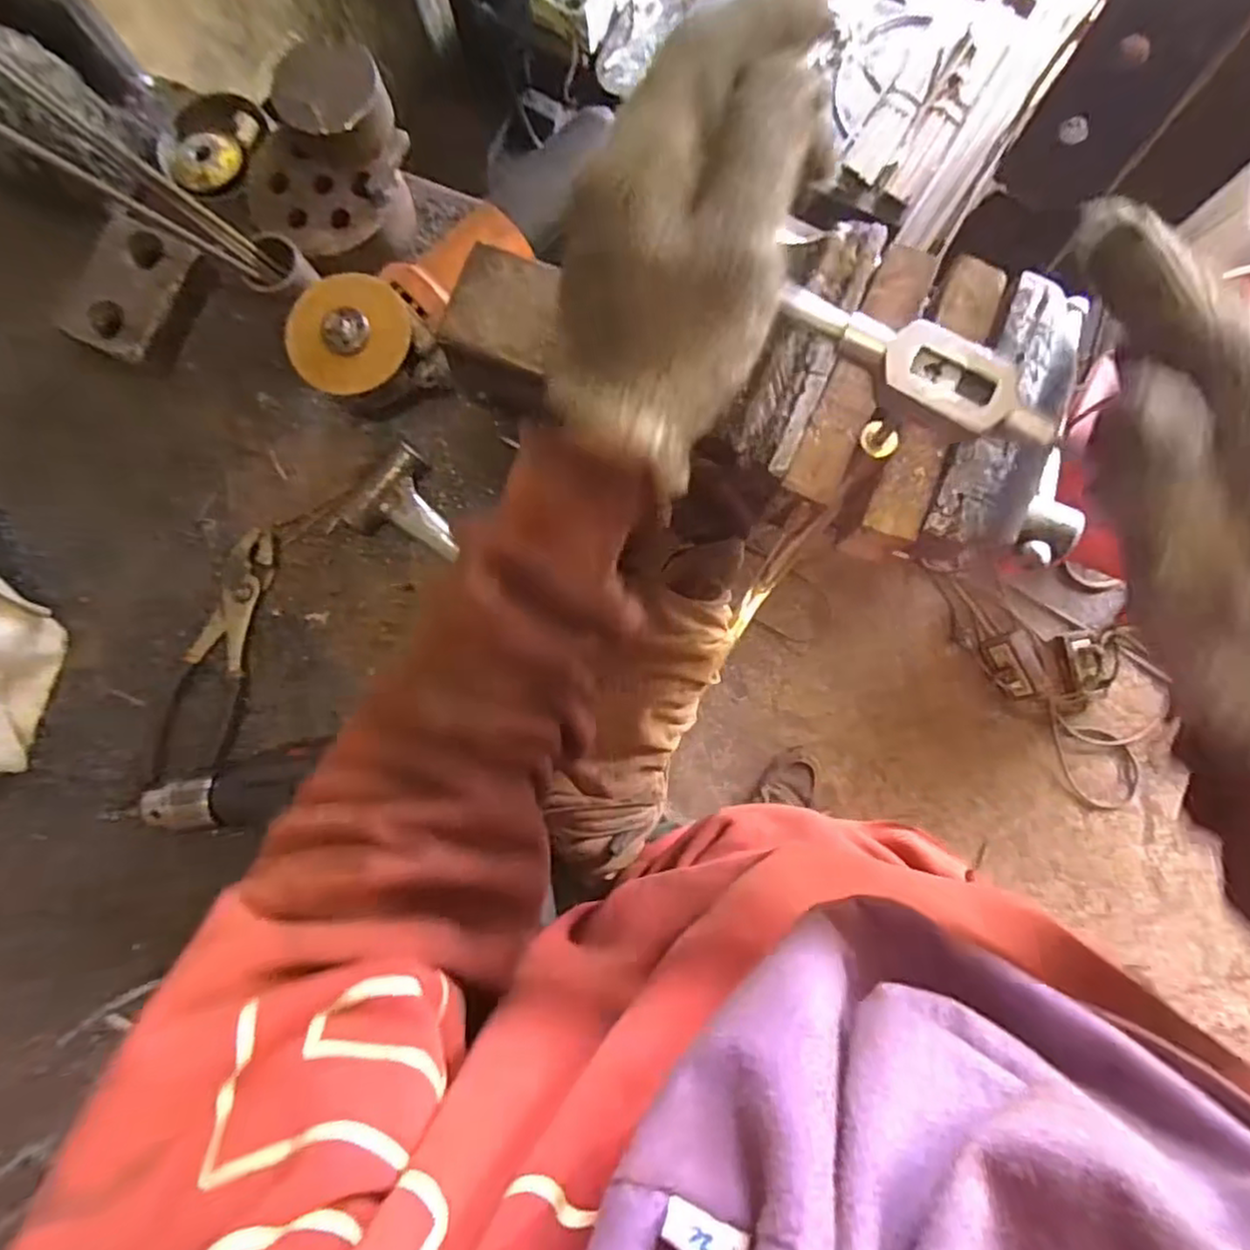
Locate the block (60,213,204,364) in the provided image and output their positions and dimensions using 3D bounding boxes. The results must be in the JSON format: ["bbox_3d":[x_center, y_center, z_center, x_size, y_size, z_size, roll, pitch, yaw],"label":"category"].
[{"bbox_3d":[-0.367,-0.248,0.512,0.064,0.028,0.100,23,85,3],"label":"block"}]

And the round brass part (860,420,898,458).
[{"bbox_3d":[0.109,-0.079,0.291,0.016,0.007,0.012,29,86,4],"label":"round brass part"}]

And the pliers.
[{"bbox_3d":[-0.304,0.023,0.504,0.061,0.013,0.194,15,85,2],"label":"pliers"}]

